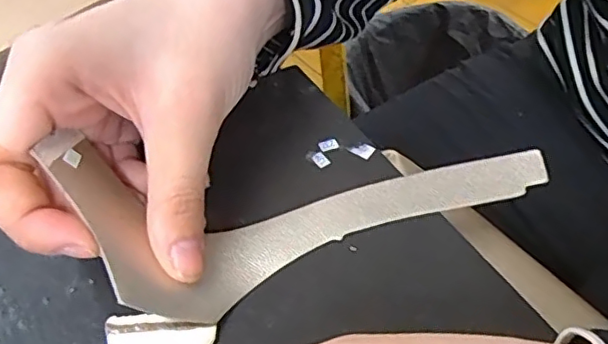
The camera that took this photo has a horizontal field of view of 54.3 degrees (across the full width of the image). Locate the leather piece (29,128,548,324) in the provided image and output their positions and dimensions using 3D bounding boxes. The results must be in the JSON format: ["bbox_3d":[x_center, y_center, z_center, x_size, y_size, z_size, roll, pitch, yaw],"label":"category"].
[{"bbox_3d":[0.004,0.019,0.212,0.174,0.020,0.055,2,88,-18],"label":"leather piece"}]

